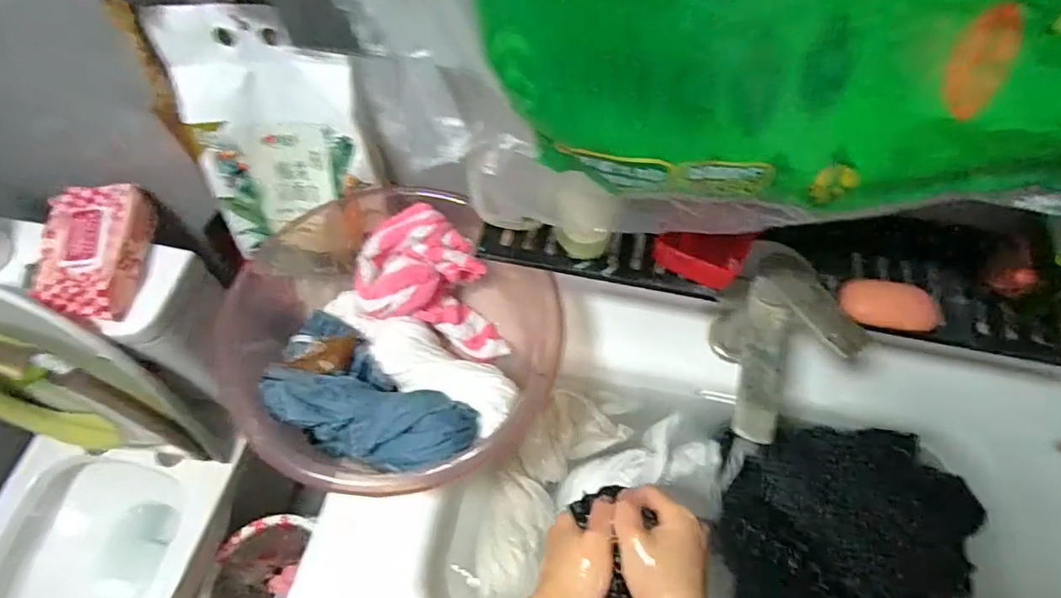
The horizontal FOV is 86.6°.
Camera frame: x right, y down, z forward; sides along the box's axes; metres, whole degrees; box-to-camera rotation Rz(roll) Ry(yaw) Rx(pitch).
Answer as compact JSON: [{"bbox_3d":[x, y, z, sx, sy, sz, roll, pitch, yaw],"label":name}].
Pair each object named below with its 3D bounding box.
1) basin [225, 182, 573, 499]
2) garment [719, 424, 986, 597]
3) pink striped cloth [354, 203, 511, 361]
[{"bbox_3d":[-0.132,0.039,0.629,0.314,0.124,0.322,-1,60,1],"label":"basin"},{"bbox_3d":[0.349,0.277,0.631,0.267,0.057,0.285,15,61,10],"label":"garment"},{"bbox_3d":[-0.108,-0.018,0.661,0.165,0.111,0.122,10,61,7],"label":"pink striped cloth"}]

